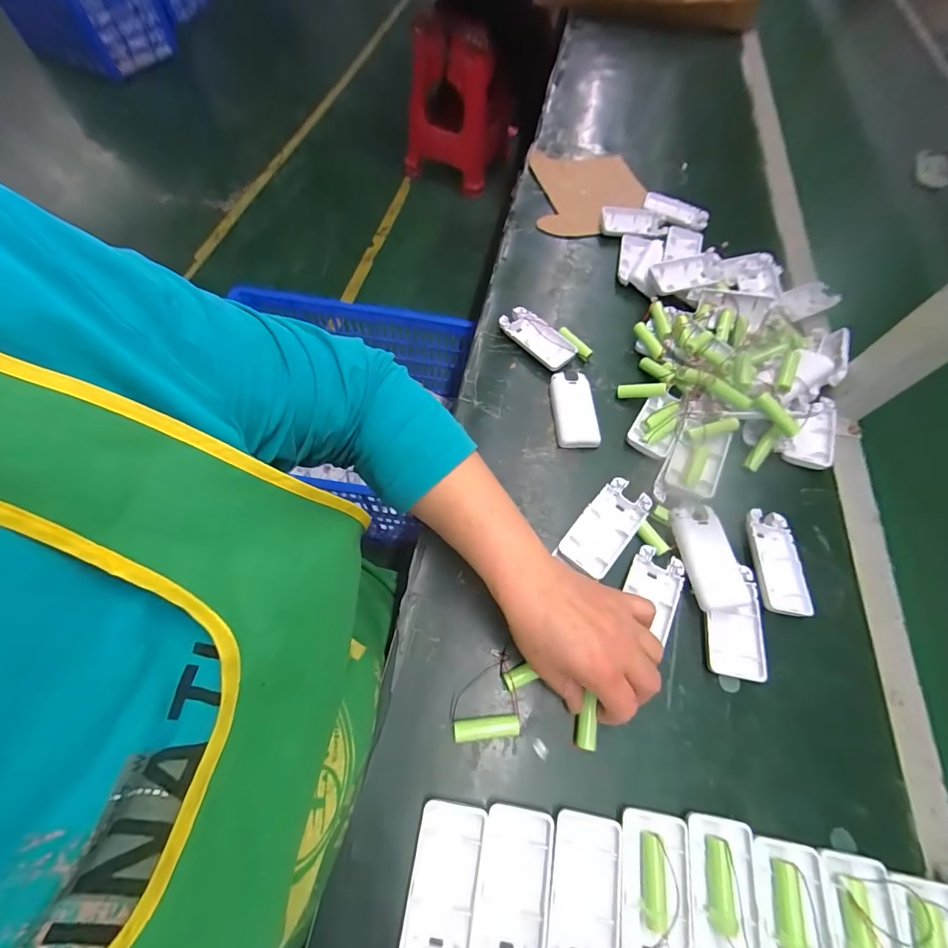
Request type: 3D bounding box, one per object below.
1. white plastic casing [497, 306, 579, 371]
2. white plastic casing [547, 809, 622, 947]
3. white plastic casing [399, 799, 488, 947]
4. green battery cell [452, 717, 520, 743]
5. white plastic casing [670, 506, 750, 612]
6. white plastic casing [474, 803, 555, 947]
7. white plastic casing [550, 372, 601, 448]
[{"bbox_3d":[0.072,-0.158,0.483,0.041,0.015,0.093,-39,72,-20],"label":"white plastic casing"},{"bbox_3d":[0.073,0.282,0.275,0.044,0.016,0.093,11,63,2],"label":"white plastic casing"},{"bbox_3d":[-0.020,0.273,0.272,0.044,0.018,0.093,11,63,2],"label":"white plastic casing"},{"bbox_3d":[0.010,0.195,0.318,0.050,0.011,0.014,-4,64,-5],"label":"green battery cell"},{"bbox_3d":[0.203,0.072,0.364,0.038,0.012,0.089,-20,67,22],"label":"white plastic casing"},{"bbox_3d":[0.026,0.277,0.273,0.043,0.014,0.092,10,63,1],"label":"white plastic casing"},{"bbox_3d":[0.106,-0.069,0.443,0.043,0.013,0.089,-2,64,-5],"label":"white plastic casing"}]

